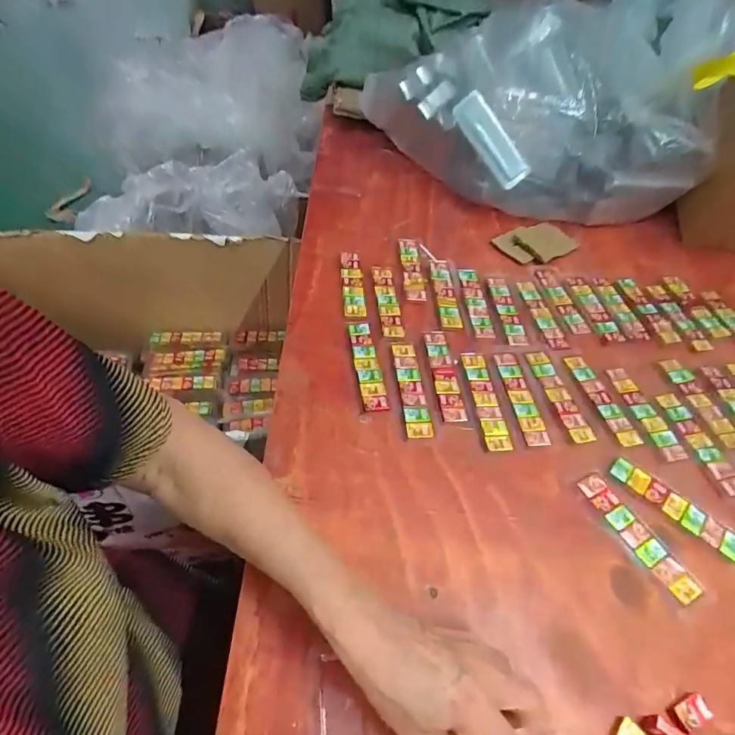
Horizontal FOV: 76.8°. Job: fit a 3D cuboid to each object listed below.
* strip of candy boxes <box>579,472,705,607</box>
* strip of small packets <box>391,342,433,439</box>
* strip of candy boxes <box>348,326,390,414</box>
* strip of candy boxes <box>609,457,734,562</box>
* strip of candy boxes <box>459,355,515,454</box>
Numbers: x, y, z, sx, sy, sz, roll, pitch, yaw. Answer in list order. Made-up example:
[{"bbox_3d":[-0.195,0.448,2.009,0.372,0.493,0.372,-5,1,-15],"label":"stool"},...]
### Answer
[{"bbox_3d":[0.235,0.146,0.405,0.025,0.004,0.117,-22,56,-23],"label":"strip of candy boxes"},{"bbox_3d":[0.045,0.020,0.481,0.025,0.005,0.119,-1,50,-8],"label":"strip of small packets"},{"bbox_3d":[0.000,-0.004,0.493,0.026,0.012,0.118,-4,51,-10],"label":"strip of candy boxes"},{"bbox_3d":[0.283,0.126,0.425,0.119,0.004,0.029,37,55,22],"label":"strip of candy boxes"},{"bbox_3d":[0.122,0.032,0.481,0.026,0.006,0.117,-2,50,-9],"label":"strip of candy boxes"}]

